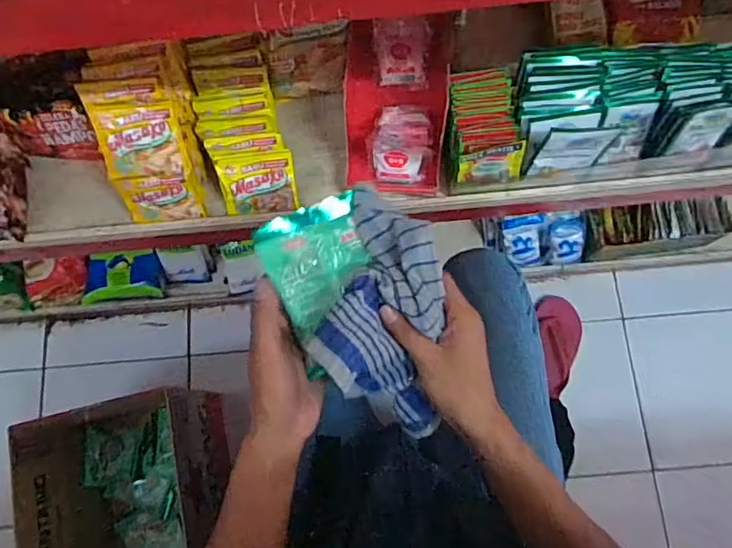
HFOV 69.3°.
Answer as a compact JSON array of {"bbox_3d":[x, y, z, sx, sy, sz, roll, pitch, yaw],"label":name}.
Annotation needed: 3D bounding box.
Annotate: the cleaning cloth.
[{"bbox_3d":[0.013,0.036,0.482,0.103,0.129,0.209,-1,76,1],"label":"cleaning cloth"}]

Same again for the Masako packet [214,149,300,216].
[{"bbox_3d":[-0.126,-0.106,0.622,0.086,0.008,0.072,-7,119,-1],"label":"Masako packet"}]

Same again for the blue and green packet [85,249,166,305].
[{"bbox_3d":[-0.458,0.006,1.009,0.135,0.060,0.086,-7,76,0],"label":"blue and green packet"}]

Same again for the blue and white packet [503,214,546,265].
[{"bbox_3d":[0.300,-0.063,1.008,0.078,0.032,0.113,-10,114,2],"label":"blue and white packet"}]

